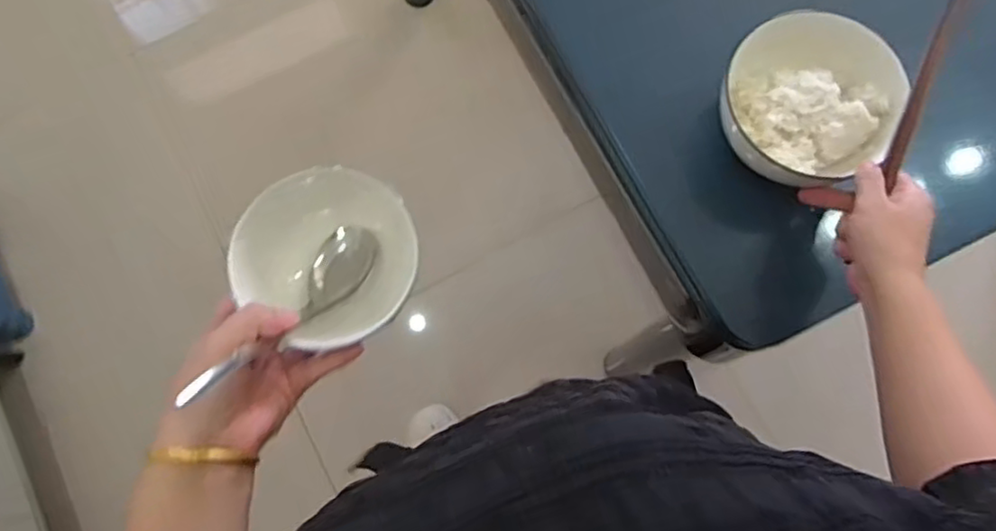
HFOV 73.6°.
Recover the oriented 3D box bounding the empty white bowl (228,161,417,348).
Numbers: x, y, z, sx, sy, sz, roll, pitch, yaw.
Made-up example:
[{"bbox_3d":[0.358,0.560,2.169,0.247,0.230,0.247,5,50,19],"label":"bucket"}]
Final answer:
[{"bbox_3d":[-0.105,-0.008,0.415,0.102,0.053,0.104,0,80,0],"label":"empty white bowl"}]

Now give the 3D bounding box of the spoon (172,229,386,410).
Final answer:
[{"bbox_3d":[-0.125,0.030,0.394,0.030,0.038,0.155,33,42,5],"label":"spoon"}]

